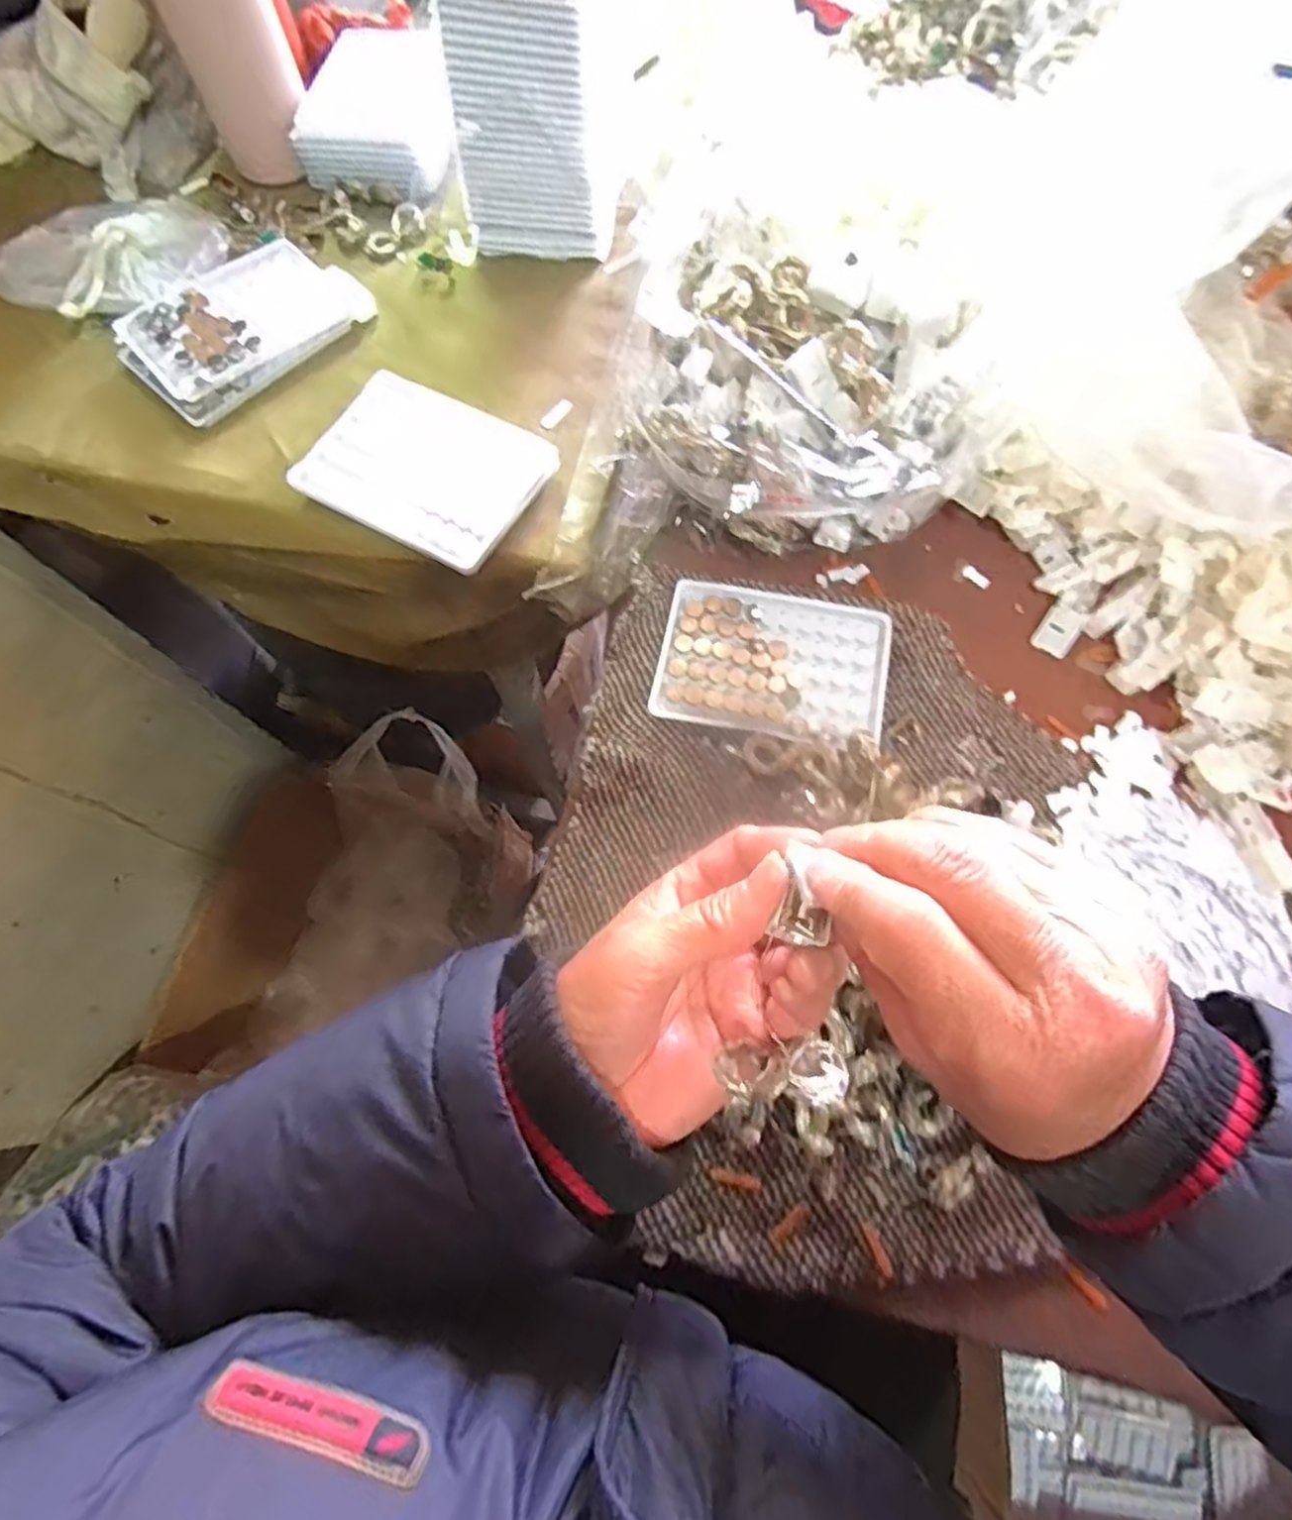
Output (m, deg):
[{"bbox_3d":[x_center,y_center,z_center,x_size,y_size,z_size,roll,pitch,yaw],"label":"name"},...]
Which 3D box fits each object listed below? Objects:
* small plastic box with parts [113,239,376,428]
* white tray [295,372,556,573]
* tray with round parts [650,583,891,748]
[{"bbox_3d":[-0.269,-0.292,0.482,0.111,0.017,0.148,41,75,16],"label":"small plastic box with parts"},{"bbox_3d":[-0.130,-0.170,0.425,0.131,0.012,0.094,28,77,13],"label":"white tray"},{"bbox_3d":[0.074,-0.060,0.421,0.128,0.007,0.094,11,69,6],"label":"tray with round parts"}]

